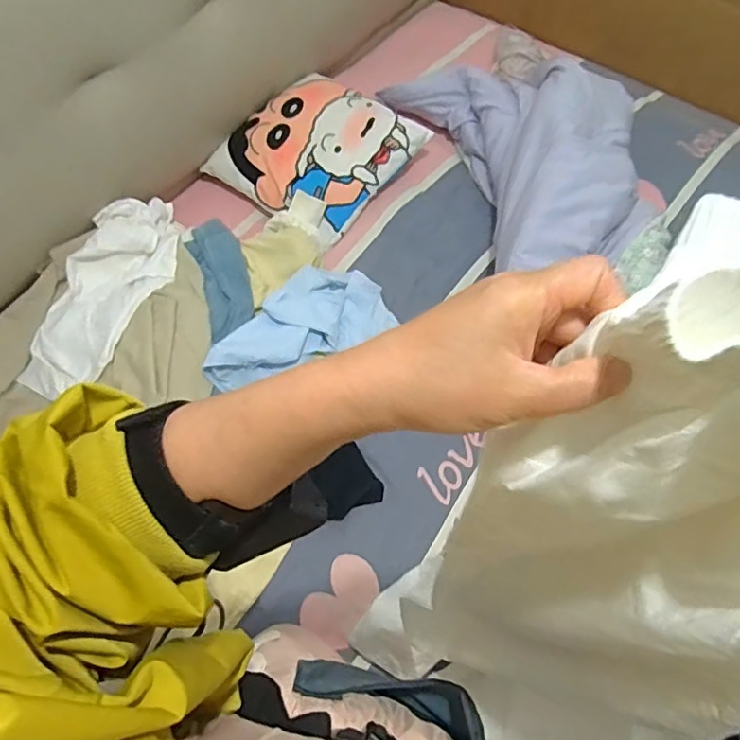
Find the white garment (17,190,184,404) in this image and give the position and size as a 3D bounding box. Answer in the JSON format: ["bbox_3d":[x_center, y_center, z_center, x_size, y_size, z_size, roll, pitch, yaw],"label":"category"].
[{"bbox_3d":[-0.483,-0.171,1.093,0.190,0.076,0.431,19,62,10],"label":"white garment"}]

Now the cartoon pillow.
[{"bbox_3d":[-0.126,-0.500,1.321,0.349,0.134,0.362,37,66,18],"label":"cartoon pillow"}]

